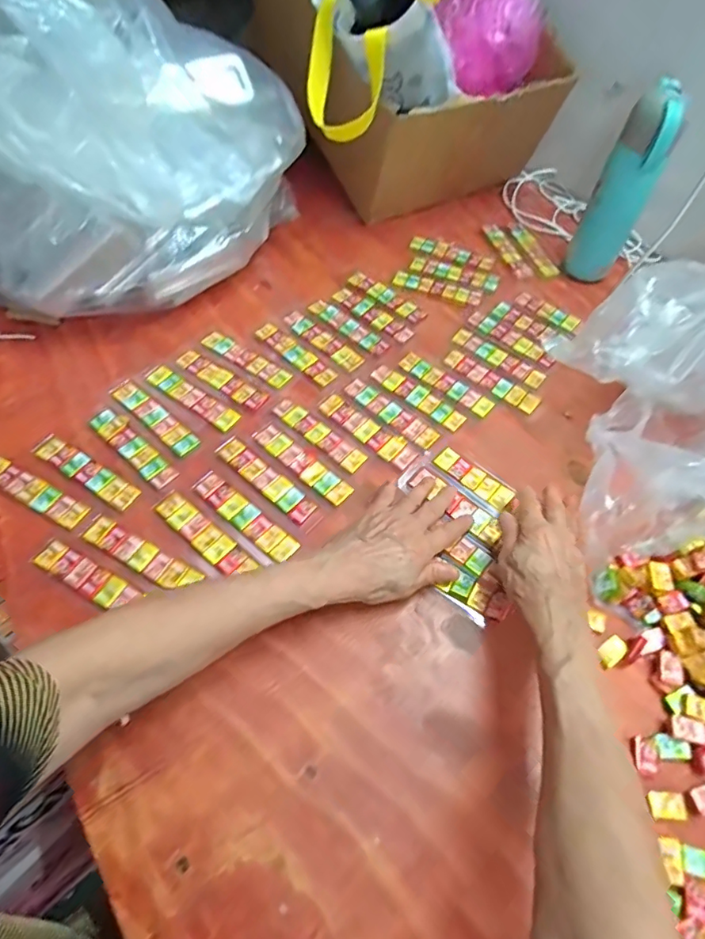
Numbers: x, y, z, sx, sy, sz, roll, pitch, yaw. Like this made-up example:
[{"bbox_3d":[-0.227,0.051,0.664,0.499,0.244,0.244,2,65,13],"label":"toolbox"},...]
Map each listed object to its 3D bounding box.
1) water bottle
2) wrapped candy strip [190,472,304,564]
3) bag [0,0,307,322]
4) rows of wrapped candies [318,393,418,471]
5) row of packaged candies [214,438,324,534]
[{"bbox_3d":[0.320,-0.324,0.606,0.062,0.209,0.073,21,60,10],"label":"water bottle"},{"bbox_3d":[-0.103,0.043,0.480,0.120,0.004,0.027,36,63,18],"label":"wrapped candy strip"},{"bbox_3d":[-0.257,-0.358,0.556,0.278,0.283,0.368,25,61,12],"label":"bag"},{"bbox_3d":[0.016,-0.043,0.540,0.118,0.004,0.032,37,64,18],"label":"rows of wrapped candies"},{"bbox_3d":[-0.083,0.012,0.502,0.131,0.004,0.027,38,64,19],"label":"row of packaged candies"}]

